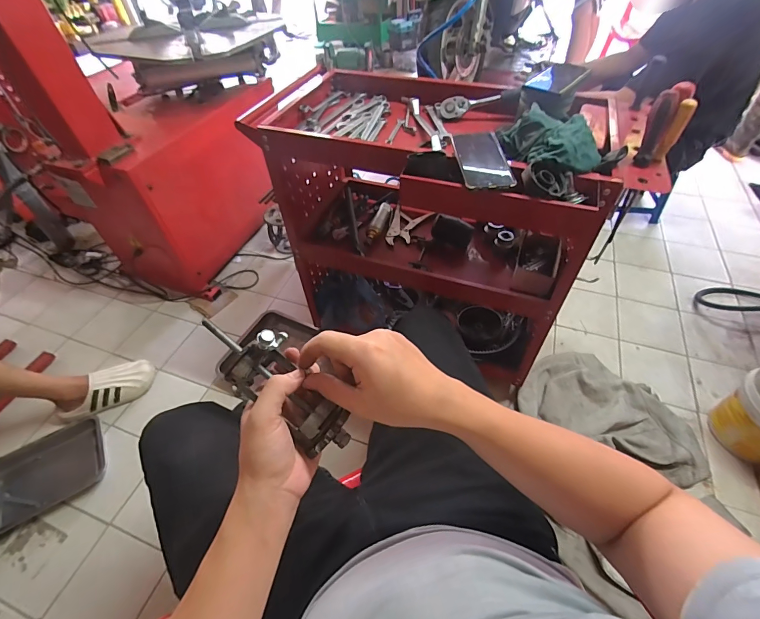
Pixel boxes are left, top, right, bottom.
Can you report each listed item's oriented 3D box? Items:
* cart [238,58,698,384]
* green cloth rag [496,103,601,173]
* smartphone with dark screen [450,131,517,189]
[{"bbox_3d":[0.117,-0.193,0.935,0.778,0.651,0.389,21,54,18],"label":"cart"},{"bbox_3d":[0.278,-0.277,0.607,0.099,0.066,0.158,-15,51,-11],"label":"green cloth rag"},{"bbox_3d":[0.168,-0.251,0.601,0.081,0.016,0.165,-1,50,1],"label":"smartphone with dark screen"}]

